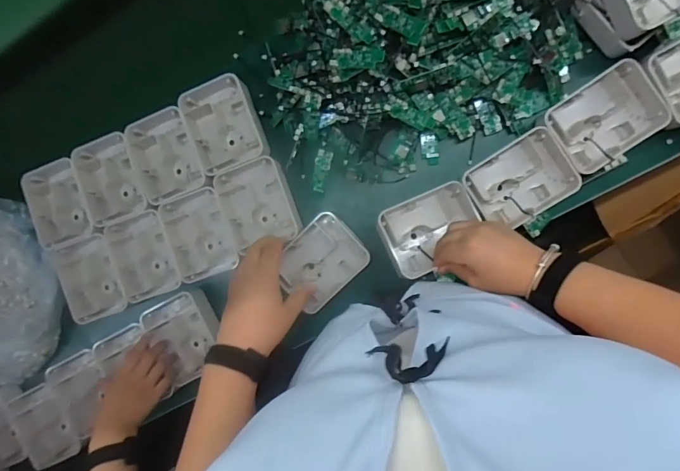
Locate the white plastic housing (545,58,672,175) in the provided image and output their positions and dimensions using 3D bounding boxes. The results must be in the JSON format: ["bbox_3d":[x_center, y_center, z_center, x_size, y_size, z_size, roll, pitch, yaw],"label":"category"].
[{"bbox_3d":[0.345,-0.150,0.524,0.128,0.034,0.105,-32,88,9],"label":"white plastic housing"}]

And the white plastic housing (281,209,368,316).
[{"bbox_3d":[-0.025,0.036,0.587,0.118,0.036,0.098,-44,86,9],"label":"white plastic housing"}]

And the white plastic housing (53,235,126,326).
[{"bbox_3d":[-0.392,0.067,0.643,0.099,0.048,0.128,-21,90,10],"label":"white plastic housing"}]

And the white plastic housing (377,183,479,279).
[{"bbox_3d":[0.124,-0.007,0.546,0.125,0.053,0.099,-24,89,10],"label":"white plastic housing"}]

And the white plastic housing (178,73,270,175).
[{"bbox_3d":[-0.171,-0.166,0.596,0.100,0.035,0.133,-19,90,10],"label":"white plastic housing"}]

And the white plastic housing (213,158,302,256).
[{"bbox_3d":[-0.124,-0.047,0.600,0.103,0.034,0.120,-14,91,9],"label":"white plastic housing"}]

